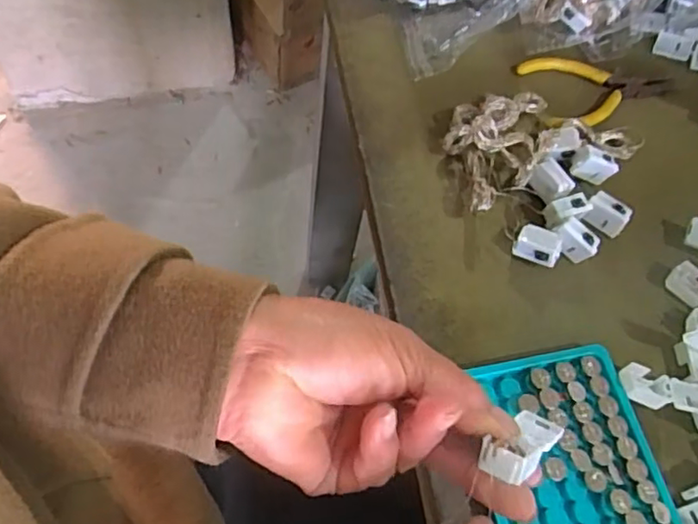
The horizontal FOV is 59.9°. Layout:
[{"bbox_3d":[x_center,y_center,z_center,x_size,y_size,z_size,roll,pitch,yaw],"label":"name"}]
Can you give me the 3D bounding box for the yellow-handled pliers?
[{"bbox_3d":[0.187,-0.131,0.444,0.108,0.016,0.066,-12,64,-11],"label":"yellow-handled pliers"}]

